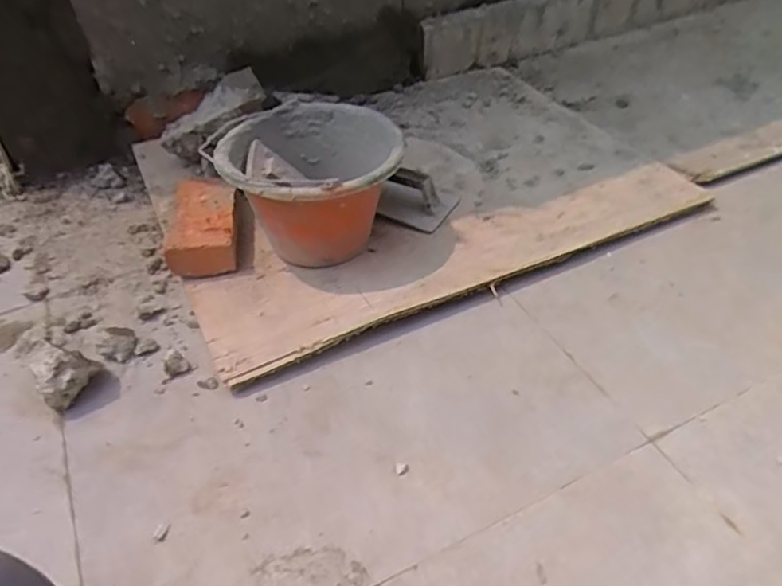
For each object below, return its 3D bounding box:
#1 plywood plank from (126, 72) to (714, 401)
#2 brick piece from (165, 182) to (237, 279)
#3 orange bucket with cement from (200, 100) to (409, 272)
[{"bbox_3d":[0.027,-0.209,1.079,0.829,0.030,0.614,-20,46,-17],"label":"plywood plank"},{"bbox_3d":[-0.286,-0.098,0.954,0.104,0.065,0.160,-8,43,-4],"label":"brick piece"},{"bbox_3d":[-0.118,-0.163,0.927,0.254,0.181,0.254,-2,43,2],"label":"orange bucket with cement"}]

